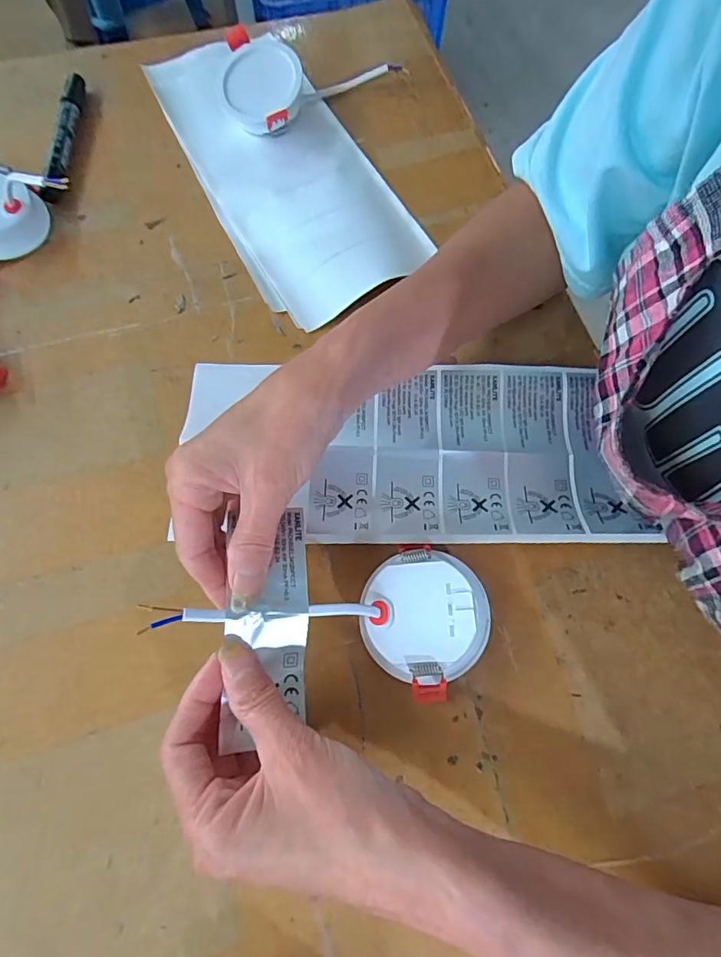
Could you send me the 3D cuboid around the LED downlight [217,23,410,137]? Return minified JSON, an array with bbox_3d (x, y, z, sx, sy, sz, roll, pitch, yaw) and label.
[{"bbox_3d":[-0.052,-0.355,0.424,0.155,0.038,0.097,-41,75,-15],"label":"LED downlight"}]

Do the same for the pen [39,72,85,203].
[{"bbox_3d":[-0.247,-0.283,0.406,0.015,0.017,0.140,-2,69,-2],"label":"pen"}]

